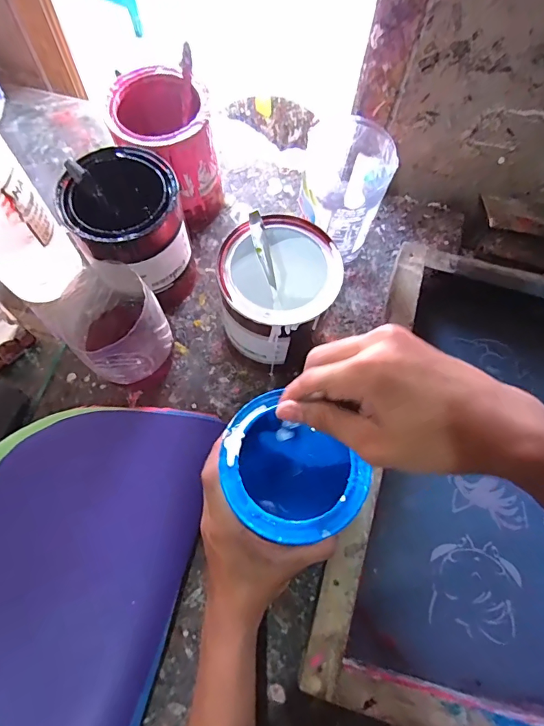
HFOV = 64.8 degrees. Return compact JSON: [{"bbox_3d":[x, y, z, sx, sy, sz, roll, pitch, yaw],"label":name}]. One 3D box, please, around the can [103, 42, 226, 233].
[{"bbox_3d":[-0.112,-0.235,0.491,0.100,0.144,0.105,1,68,-2],"label":"can"}]

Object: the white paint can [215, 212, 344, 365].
[{"bbox_3d":[0.003,-0.063,0.434,0.105,0.139,0.114,1,68,-2],"label":"white paint can"}]

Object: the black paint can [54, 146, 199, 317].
[{"bbox_3d":[-0.142,-0.132,0.451,0.106,0.129,0.101,1,68,-2],"label":"black paint can"}]

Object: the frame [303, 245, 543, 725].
[{"bbox_3d":[0.356,0.137,0.426,0.557,0.050,0.470,16,68,4],"label":"frame"}]

